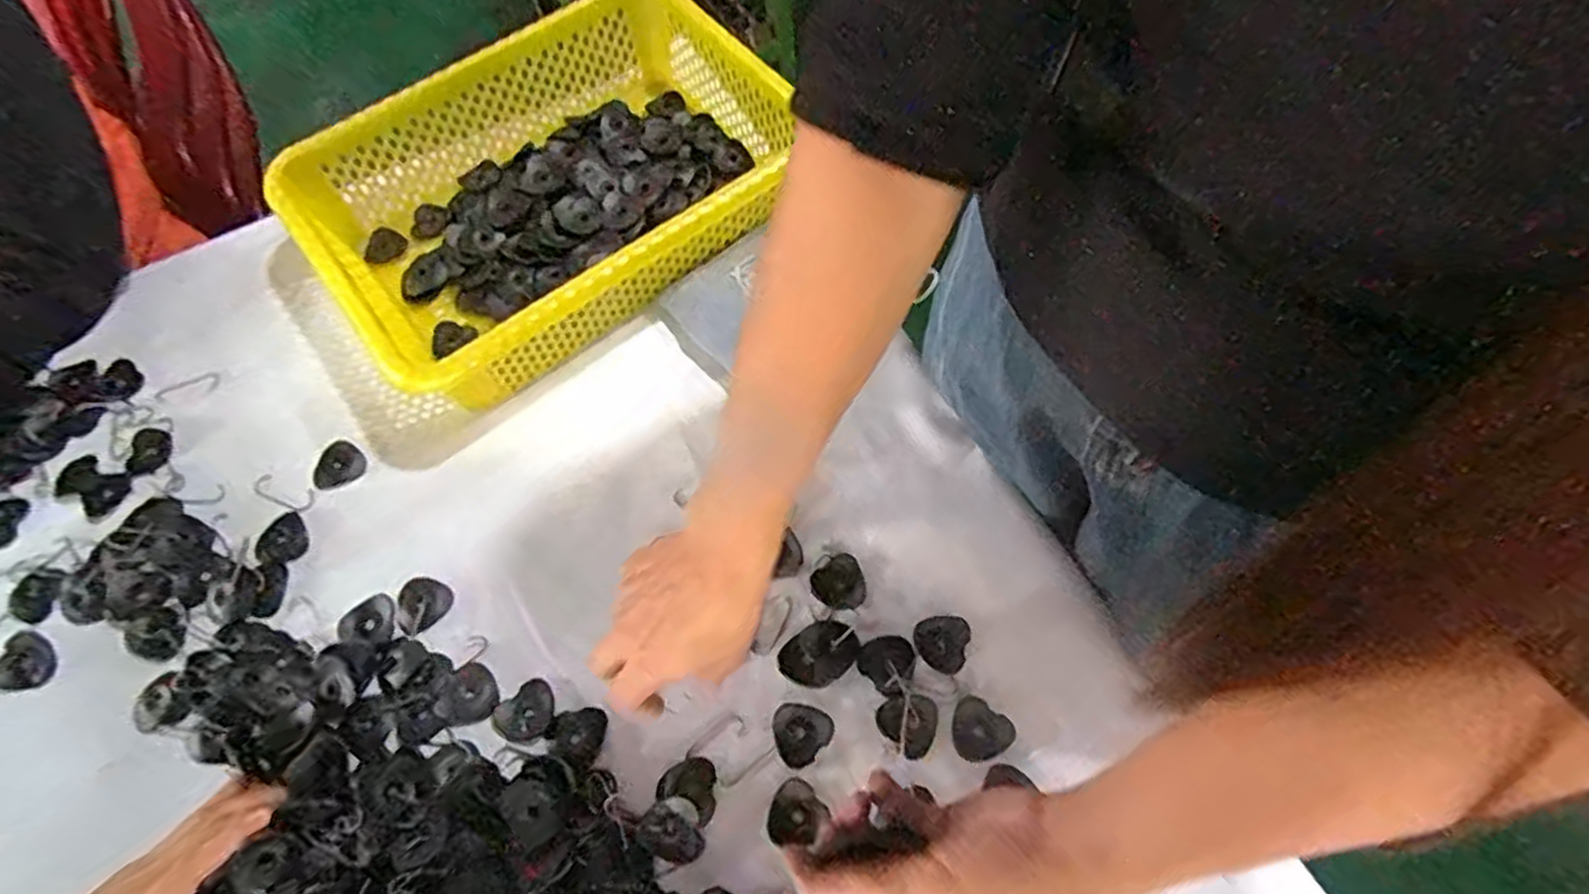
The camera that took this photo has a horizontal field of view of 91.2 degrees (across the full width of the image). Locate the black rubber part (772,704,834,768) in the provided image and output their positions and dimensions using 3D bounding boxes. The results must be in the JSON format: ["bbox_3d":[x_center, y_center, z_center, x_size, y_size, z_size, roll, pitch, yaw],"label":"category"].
[{"bbox_3d":[0.003,0.169,0.461,0.034,0.004,0.034,39,71,18],"label":"black rubber part"}]

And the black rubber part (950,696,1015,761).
[{"bbox_3d":[0.110,0.170,0.464,0.035,0.004,0.034,37,70,17],"label":"black rubber part"}]

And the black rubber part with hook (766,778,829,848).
[{"bbox_3d":[0.000,0.211,0.446,0.034,0.004,0.031,-41,70,-17],"label":"black rubber part with hook"}]

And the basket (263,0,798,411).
[{"bbox_3d":[-0.177,-0.199,0.606,0.349,0.090,0.247,-36,68,-15],"label":"basket"}]

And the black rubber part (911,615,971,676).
[{"bbox_3d":[0.091,0.121,0.486,0.033,0.004,0.036,-1,64,1],"label":"black rubber part"}]

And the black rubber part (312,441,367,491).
[{"bbox_3d":[-0.328,0.015,0.558,0.035,0.005,0.035,36,70,17],"label":"black rubber part"}]

